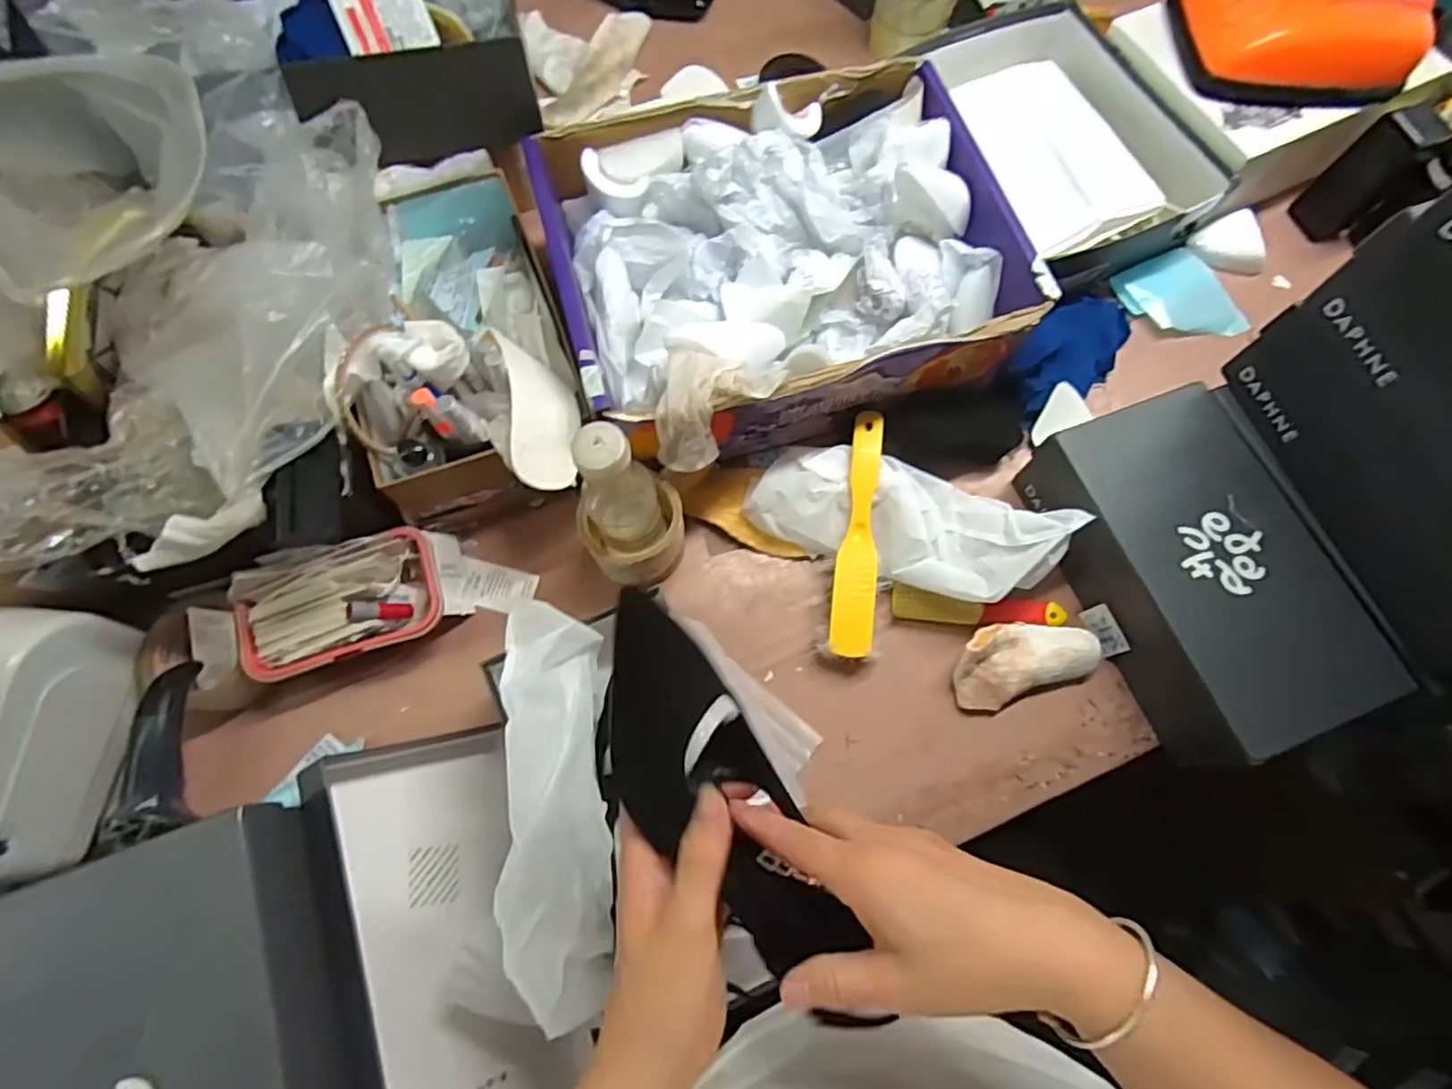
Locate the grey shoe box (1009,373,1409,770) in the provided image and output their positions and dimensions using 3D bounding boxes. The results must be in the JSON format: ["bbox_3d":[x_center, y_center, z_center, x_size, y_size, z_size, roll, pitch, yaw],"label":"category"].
[{"bbox_3d":[0.412,0.019,0.588,0.158,0.087,0.292,-20,73,-8],"label":"grey shoe box"}]

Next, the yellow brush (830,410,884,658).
[{"bbox_3d":[0.122,-0.009,0.618,0.037,0.060,0.221,7,72,1],"label":"yellow brush"}]

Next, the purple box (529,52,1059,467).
[{"bbox_3d":[0.046,-0.258,0.642,0.390,0.136,0.328,-17,73,-6],"label":"purple box"}]

